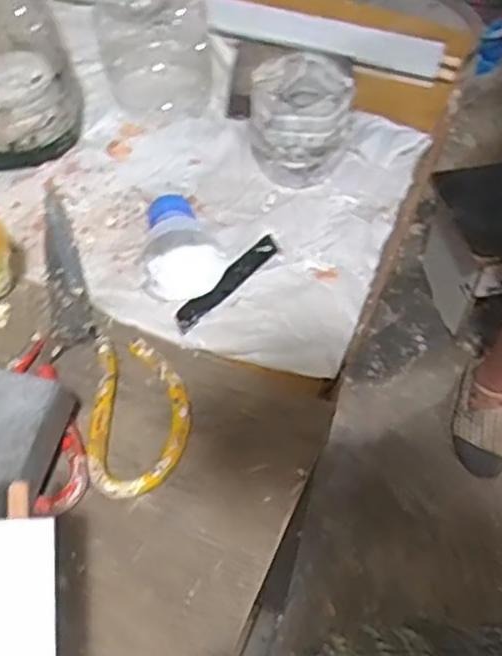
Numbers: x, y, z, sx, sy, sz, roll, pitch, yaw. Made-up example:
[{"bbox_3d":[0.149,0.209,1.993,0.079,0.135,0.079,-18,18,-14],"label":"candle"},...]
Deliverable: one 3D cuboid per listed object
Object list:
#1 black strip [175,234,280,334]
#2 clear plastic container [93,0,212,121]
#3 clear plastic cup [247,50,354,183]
[{"bbox_3d":[-0.016,-0.032,0.498,0.015,0.011,0.096,37,61,22],"label":"black strip"},{"bbox_3d":[-0.077,-0.220,0.575,0.083,0.084,0.062,6,54,2],"label":"clear plastic container"},{"bbox_3d":[0.036,-0.153,0.536,0.071,0.076,0.070,1,54,-1],"label":"clear plastic cup"}]

